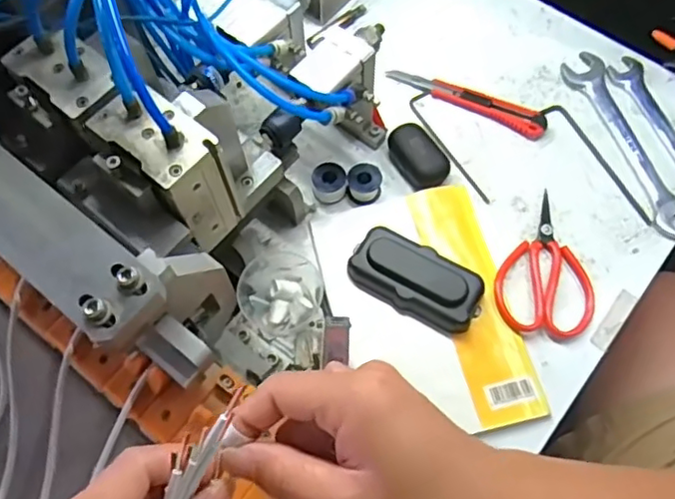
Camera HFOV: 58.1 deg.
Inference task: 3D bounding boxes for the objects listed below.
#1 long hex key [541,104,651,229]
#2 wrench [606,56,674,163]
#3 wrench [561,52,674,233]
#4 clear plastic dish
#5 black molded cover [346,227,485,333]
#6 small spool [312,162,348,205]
[{"bbox_3d":[0.235,-0.079,0.550,0.026,0.005,0.143,-26,68,-11],"label":"long hex key"},{"bbox_3d":[0.301,-0.115,0.561,0.032,0.005,0.157,-18,67,-8],"label":"wrench"},{"bbox_3d":[0.264,-0.102,0.556,0.038,0.008,0.195,-17,67,-7],"label":"wrench"},{"bbox_3d":[-0.047,0.031,0.495,0.067,0.028,0.074,-10,66,-4],"label":"clear plastic dish"},{"bbox_3d":[0.063,0.023,0.488,0.104,0.022,0.053,25,68,11],"label":"black molded cover"},{"bbox_3d":[-0.007,-0.060,0.536,0.028,0.025,0.029,0,66,0],"label":"small spool"}]

